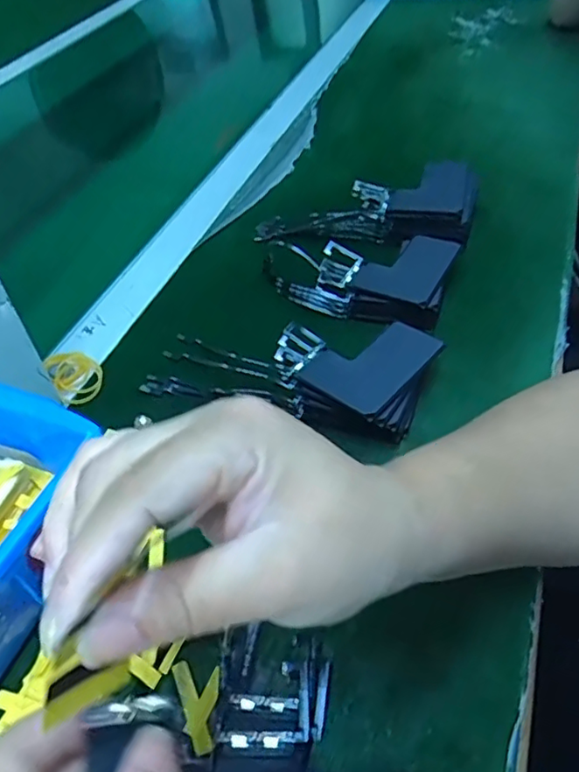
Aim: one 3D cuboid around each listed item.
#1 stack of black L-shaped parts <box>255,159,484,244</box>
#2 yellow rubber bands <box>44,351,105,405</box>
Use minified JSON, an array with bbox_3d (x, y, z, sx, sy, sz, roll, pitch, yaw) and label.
[{"bbox_3d":[0.063,-0.155,0.497,0.173,0.038,0.080,8,48,12],"label":"stack of black L-shaped parts"},{"bbox_3d":[-0.147,-0.008,0.409,0.031,0.013,0.050,-30,52,-21],"label":"yellow rubber bands"}]

